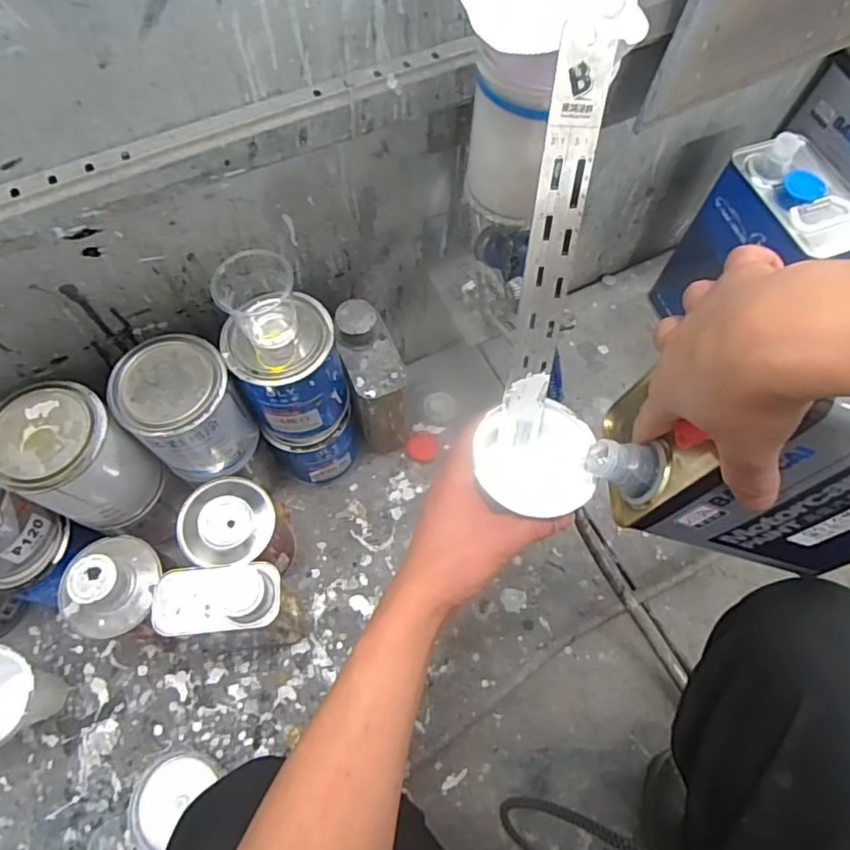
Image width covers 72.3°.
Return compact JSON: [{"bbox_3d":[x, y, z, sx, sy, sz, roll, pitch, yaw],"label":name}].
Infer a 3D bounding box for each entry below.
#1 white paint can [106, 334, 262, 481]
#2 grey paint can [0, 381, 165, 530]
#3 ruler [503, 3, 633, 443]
[{"bbox_3d":[-0.244,-0.011,0.603,0.107,0.137,0.100,0,65,-1],"label":"white paint can"},{"bbox_3d":[-0.345,0.034,0.581,0.109,0.137,0.105,32,68,13],"label":"grey paint can"},{"bbox_3d":[0.080,-0.102,0.369,0.032,0.261,0.005,-3,34,-11],"label":"ruler"}]

